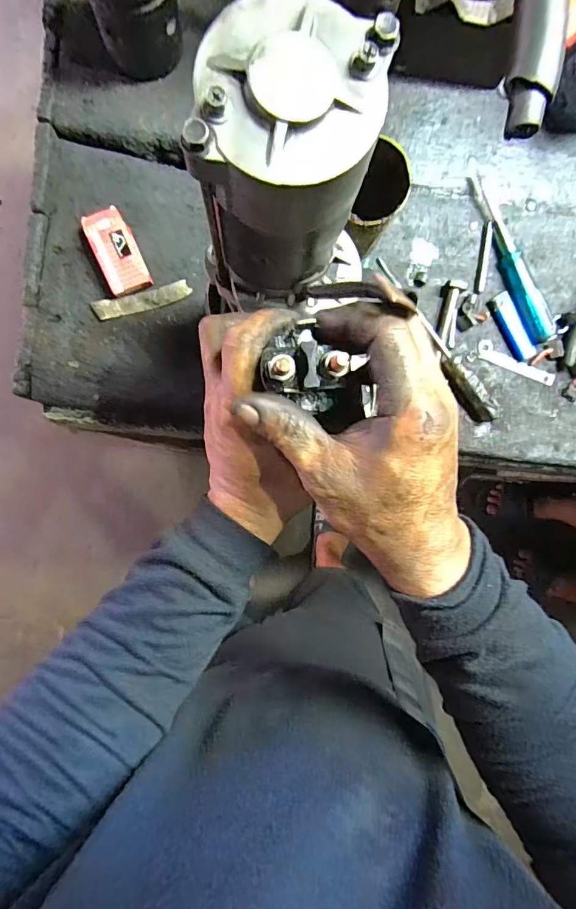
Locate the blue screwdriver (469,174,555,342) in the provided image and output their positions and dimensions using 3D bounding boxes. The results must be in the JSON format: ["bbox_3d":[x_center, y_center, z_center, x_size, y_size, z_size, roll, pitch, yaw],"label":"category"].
[{"bbox_3d":[0.246,-0.218,0.502,0.023,0.017,0.195,-26,91,-4],"label":"blue screwdriver"}]

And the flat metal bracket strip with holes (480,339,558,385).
[{"bbox_3d":[0.264,-0.105,0.524,0.095,0.008,0.019,23,88,-4],"label":"flat metal bracket strip with holes"}]

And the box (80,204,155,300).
[{"bbox_3d":[-0.180,-0.211,0.473,0.045,0.022,0.080,-23,91,-4],"label":"box"}]

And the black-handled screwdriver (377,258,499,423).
[{"bbox_3d":[0.161,-0.125,0.502,0.025,0.019,0.211,-37,92,-4],"label":"black-handled screwdriver"}]

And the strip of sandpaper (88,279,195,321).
[{"bbox_3d":[-0.157,-0.167,0.492,0.103,0.013,0.019,-18,91,-4],"label":"strip of sandpaper"}]

